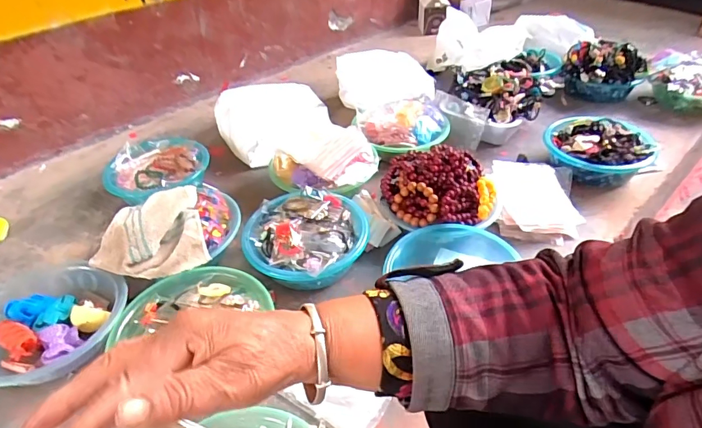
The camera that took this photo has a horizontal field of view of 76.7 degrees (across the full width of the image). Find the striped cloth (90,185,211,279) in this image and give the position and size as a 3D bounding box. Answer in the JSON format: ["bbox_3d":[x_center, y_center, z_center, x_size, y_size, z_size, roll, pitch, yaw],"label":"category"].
[{"bbox_3d":[-0.364,0.028,0.790,0.189,0.065,0.203,-16,41,-14],"label":"striped cloth"}]

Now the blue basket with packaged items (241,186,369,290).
[{"bbox_3d":[-0.081,0.046,0.810,0.219,0.078,0.210,0,40,5],"label":"blue basket with packaged items"}]

